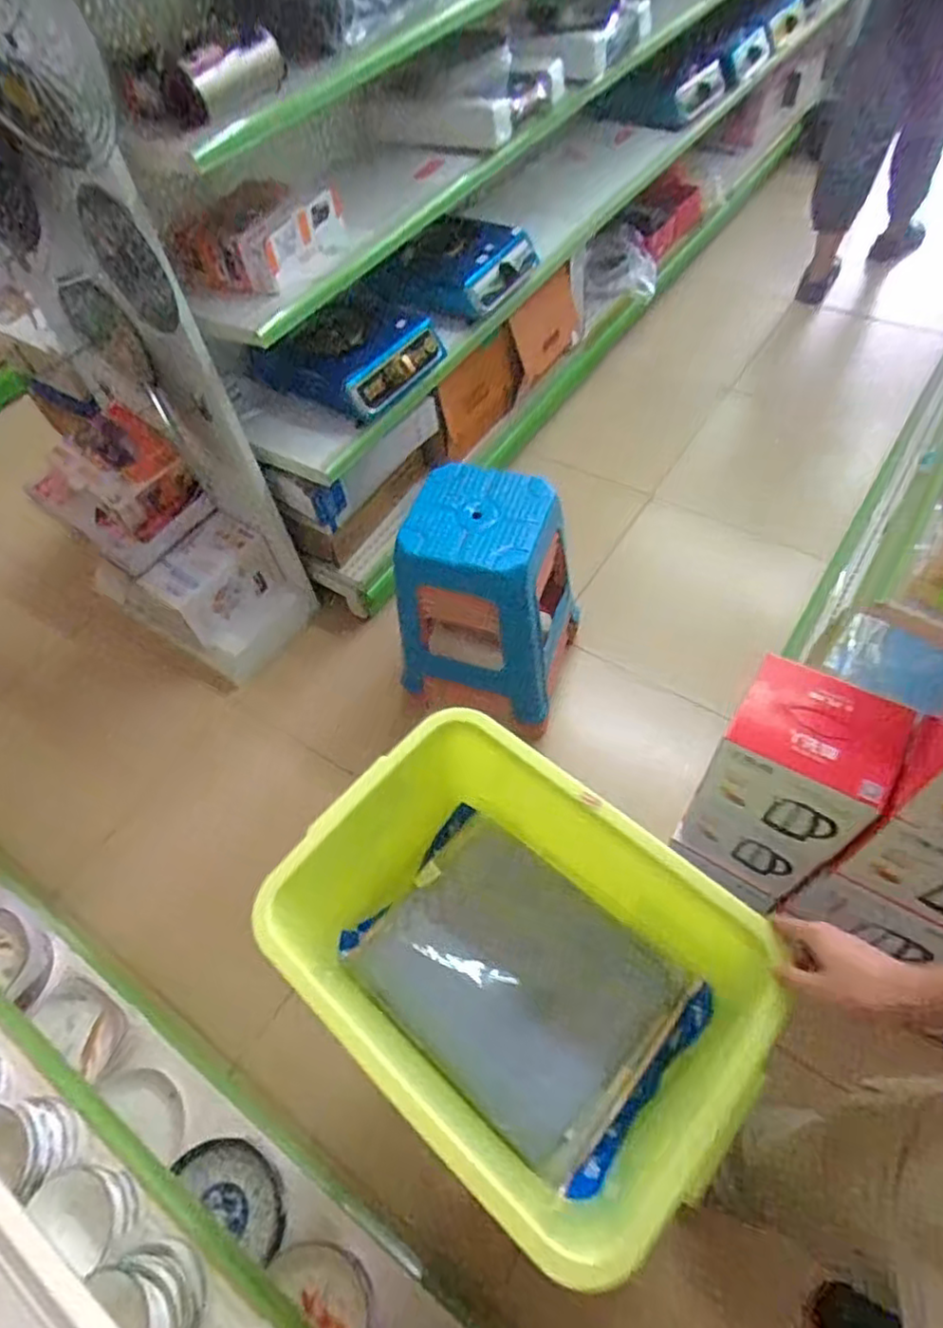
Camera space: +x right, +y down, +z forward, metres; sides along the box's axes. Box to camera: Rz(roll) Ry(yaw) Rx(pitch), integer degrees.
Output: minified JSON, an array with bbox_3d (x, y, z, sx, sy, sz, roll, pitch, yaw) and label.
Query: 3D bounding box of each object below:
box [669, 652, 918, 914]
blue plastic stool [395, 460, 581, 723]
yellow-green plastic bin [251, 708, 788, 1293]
[{"bbox_3d":[0.495,0.212,1.124,0.203,0.473,0.172,28,63,21],"label":"box"},{"bbox_3d":[0.029,-0.153,1.520,0.316,0.461,0.350,14,59,14],"label":"blue plastic stool"},{"bbox_3d":[0.050,0.356,0.825,0.501,0.264,0.370,34,66,24],"label":"yellow-green plastic bin"}]

